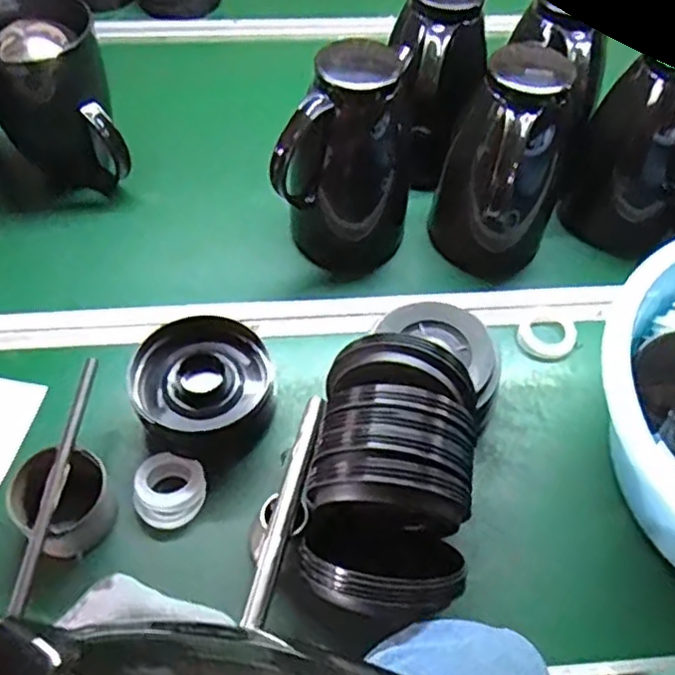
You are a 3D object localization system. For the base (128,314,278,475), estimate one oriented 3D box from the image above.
[{"bbox_3d":[-0.120,0.050,0.618,0.123,0.067,0.120,-19,56,-16],"label":"base"}]

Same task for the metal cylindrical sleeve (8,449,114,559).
[{"bbox_3d":[-0.222,0.135,0.554,0.079,0.066,0.072,1,53,-1],"label":"metal cylindrical sleeve"}]

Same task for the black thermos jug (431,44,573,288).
[{"bbox_3d":[0.168,-0.168,0.712,0.123,0.222,0.179,17,54,11],"label":"black thermos jug"}]

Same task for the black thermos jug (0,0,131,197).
[{"bbox_3d":[-0.316,-0.258,0.756,0.126,0.212,0.155,-19,56,-16],"label":"black thermos jug"}]

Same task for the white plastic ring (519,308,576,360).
[{"bbox_3d":[0.217,-0.004,0.701,0.054,0.016,0.052,1,53,-1],"label":"white plastic ring"}]

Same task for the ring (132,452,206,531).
[{"bbox_3d":[-0.143,0.130,0.585,0.058,0.021,0.060,1,53,-1],"label":"ring"}]

